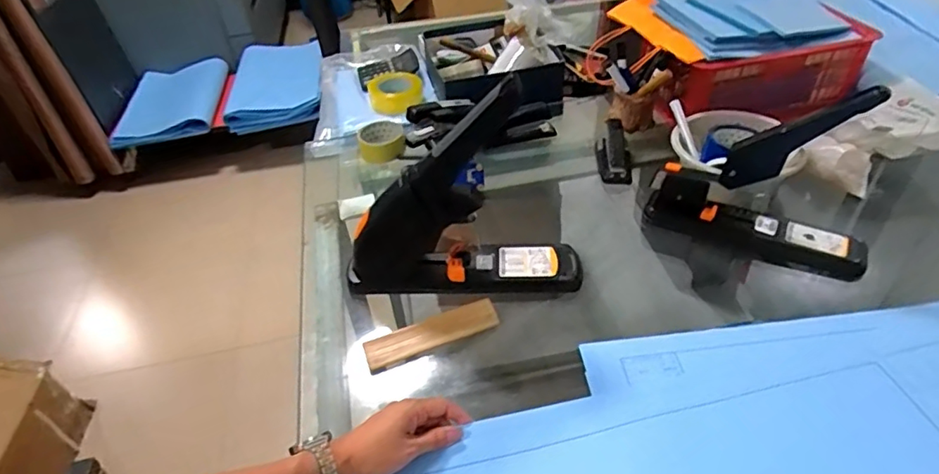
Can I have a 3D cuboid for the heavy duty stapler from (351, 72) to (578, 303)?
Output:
[{"bbox_3d":[-0.014,-0.040,0.713,0.321,0.278,0.078,-3,42,0],"label":"heavy duty stapler"}]

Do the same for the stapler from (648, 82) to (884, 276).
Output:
[{"bbox_3d":[0.414,-0.082,0.773,0.301,0.258,0.049,17,46,22],"label":"stapler"}]

